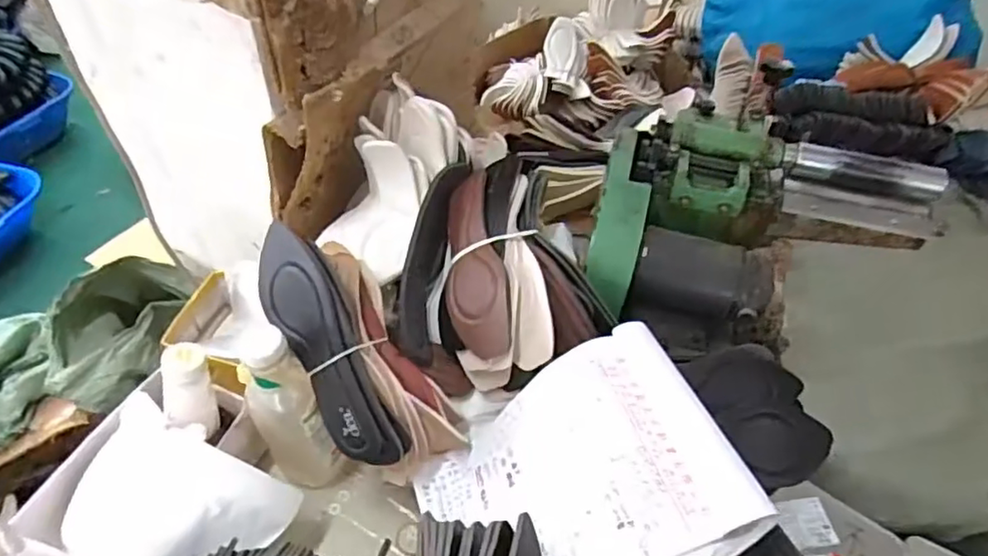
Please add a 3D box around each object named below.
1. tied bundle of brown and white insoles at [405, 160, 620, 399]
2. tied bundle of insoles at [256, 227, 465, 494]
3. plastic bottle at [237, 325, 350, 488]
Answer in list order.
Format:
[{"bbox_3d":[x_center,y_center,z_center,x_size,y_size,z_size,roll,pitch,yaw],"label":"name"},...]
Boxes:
[{"bbox_3d":[0.010,-0.009,0.728,0.213,0.126,0.253,4,47,0],"label":"tied bundle of brown and white insoles"},{"bbox_3d":[-0.146,0.077,0.628,0.118,0.111,0.289,-33,91,-30],"label":"tied bundle of insoles"},{"bbox_3d":[-0.204,0.154,0.629,0.084,0.231,0.065,37,55,27],"label":"plastic bottle"}]

